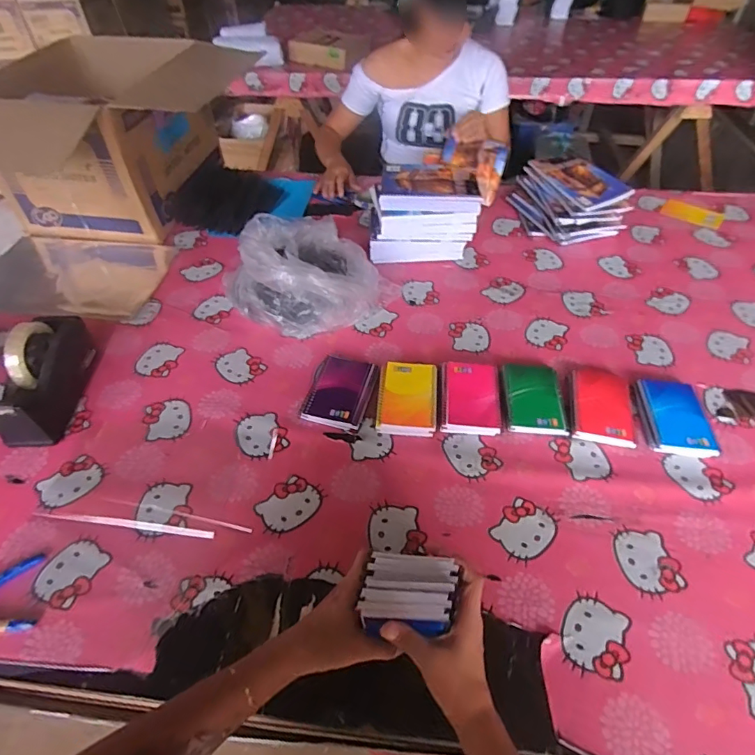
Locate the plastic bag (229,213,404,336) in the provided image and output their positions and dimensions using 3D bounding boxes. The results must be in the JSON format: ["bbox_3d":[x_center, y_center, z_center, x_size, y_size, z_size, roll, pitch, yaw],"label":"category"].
[{"bbox_3d":[-0.130,-0.205,0.910,0.286,0.141,0.248,29,54,25],"label":"plastic bag"}]

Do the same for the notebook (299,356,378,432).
[{"bbox_3d":[-0.058,0.024,0.782,0.093,0.018,0.130,12,48,11],"label":"notebook"}]

